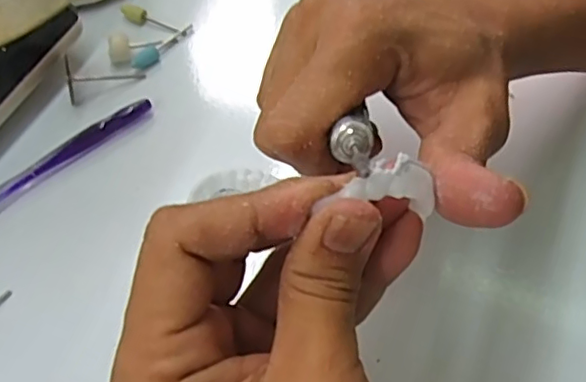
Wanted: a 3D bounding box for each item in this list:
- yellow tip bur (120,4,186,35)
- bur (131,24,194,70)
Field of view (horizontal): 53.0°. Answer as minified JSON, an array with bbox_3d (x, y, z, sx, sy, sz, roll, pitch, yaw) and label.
[{"bbox_3d":[-0.093,-0.115,0.393,0.047,0.008,0.009,21,62,13],"label":"yellow tip bur"},{"bbox_3d":[-0.084,-0.095,0.381,0.012,0.007,0.051,38,68,24],"label":"bur"}]

